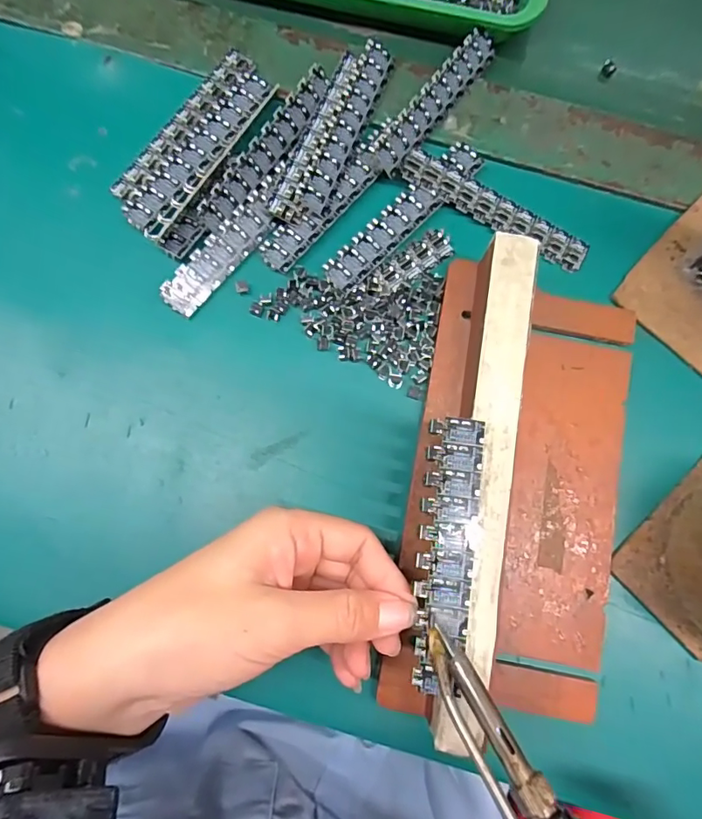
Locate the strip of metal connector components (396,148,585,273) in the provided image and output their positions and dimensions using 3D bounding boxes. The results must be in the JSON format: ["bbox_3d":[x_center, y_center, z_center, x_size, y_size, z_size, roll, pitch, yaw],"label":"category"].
[{"bbox_3d":[0.078,-0.108,0.272,0.109,0.009,0.018,28,80,4],"label":"strip of metal connector components"}]

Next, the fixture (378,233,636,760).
[{"bbox_3d":[0.080,0.033,0.228,0.103,0.044,0.212,11,79,1],"label":"fixture"}]

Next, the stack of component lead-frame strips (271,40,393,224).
[{"bbox_3d":[-0.010,-0.153,0.273,0.030,0.012,0.116,23,80,3],"label":"stack of component lead-frame strips"}]

